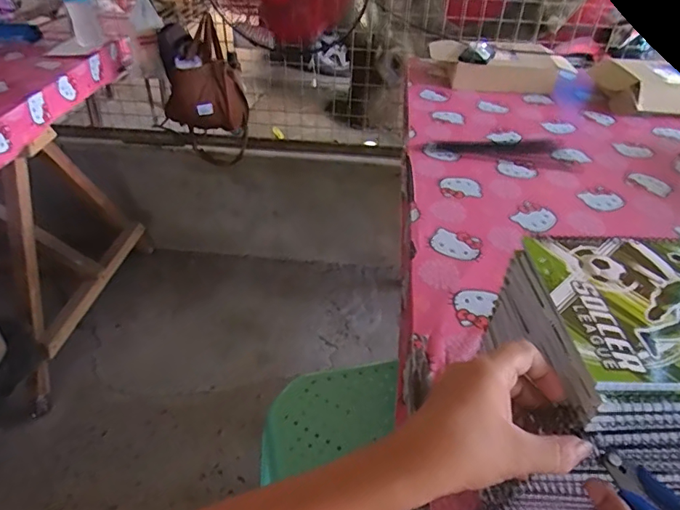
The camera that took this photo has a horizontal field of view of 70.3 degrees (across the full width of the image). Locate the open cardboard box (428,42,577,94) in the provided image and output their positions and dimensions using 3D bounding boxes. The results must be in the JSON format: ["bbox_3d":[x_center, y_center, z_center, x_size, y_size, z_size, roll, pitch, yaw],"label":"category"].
[{"bbox_3d":[0.416,-0.482,1.239,0.346,0.077,0.219,-1,41,-3],"label":"open cardboard box"}]

